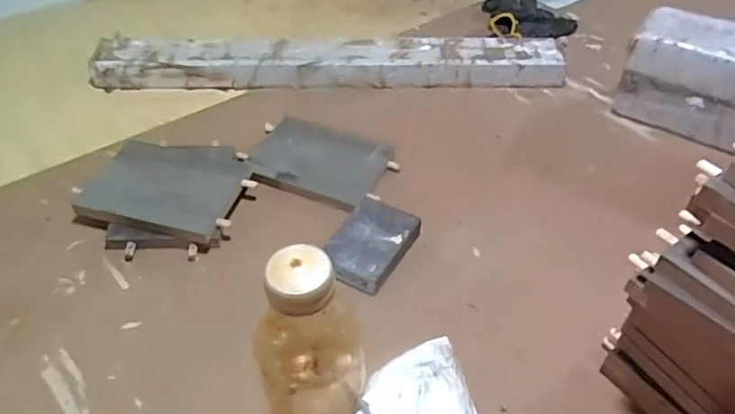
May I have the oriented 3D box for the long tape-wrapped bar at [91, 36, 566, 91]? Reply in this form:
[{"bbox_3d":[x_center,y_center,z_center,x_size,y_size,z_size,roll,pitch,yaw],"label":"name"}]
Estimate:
[{"bbox_3d":[-0.048,-0.208,0.852,0.670,0.048,0.096,-2,46,-4],"label":"long tape-wrapped bar"}]

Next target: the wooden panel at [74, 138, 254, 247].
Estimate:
[{"bbox_3d":[-0.220,-0.024,0.644,0.161,0.012,0.123,14,43,8],"label":"wooden panel"}]

